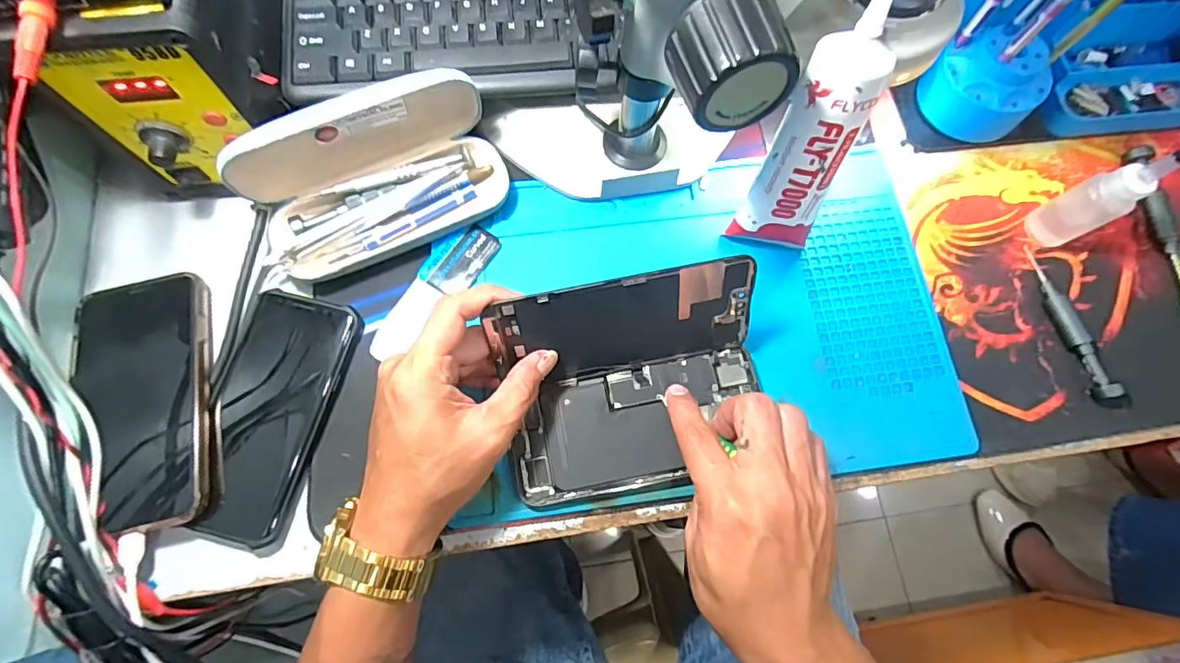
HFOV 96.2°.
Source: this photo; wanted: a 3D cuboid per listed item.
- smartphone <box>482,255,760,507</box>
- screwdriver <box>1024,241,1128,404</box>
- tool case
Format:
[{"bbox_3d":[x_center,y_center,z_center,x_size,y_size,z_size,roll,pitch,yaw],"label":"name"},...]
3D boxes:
[{"bbox_3d":[0.028,0.033,0.311,0.153,0.070,0.112,-10,75,-4],"label":"smartphone"},{"bbox_3d":[0.324,-0.007,0.358,0.017,0.016,0.111,-16,75,-6],"label":"screwdriver"},{"bbox_3d":[-0.139,-0.102,0.342,0.159,0.083,0.075,-24,76,-8],"label":"tool case"}]

